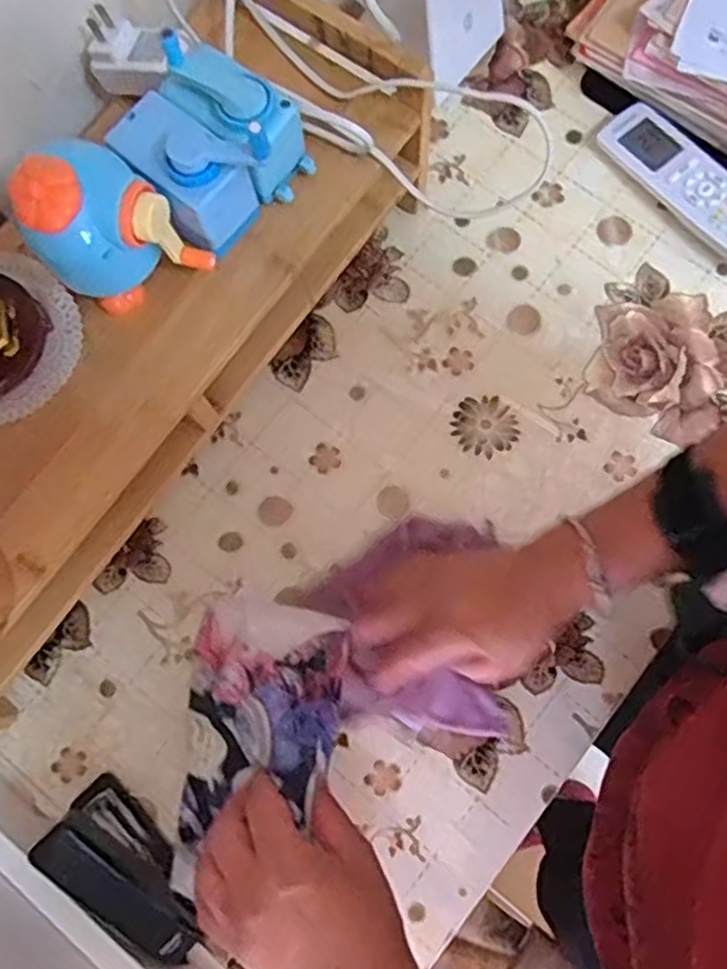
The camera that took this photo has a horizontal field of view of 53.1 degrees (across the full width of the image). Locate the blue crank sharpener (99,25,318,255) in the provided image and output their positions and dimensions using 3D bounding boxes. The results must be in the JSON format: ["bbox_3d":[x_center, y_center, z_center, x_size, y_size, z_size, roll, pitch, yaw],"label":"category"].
[{"bbox_3d":[-0.088,-0.205,0.446,0.100,0.079,0.087,-39,80,-6],"label":"blue crank sharpener"}]

